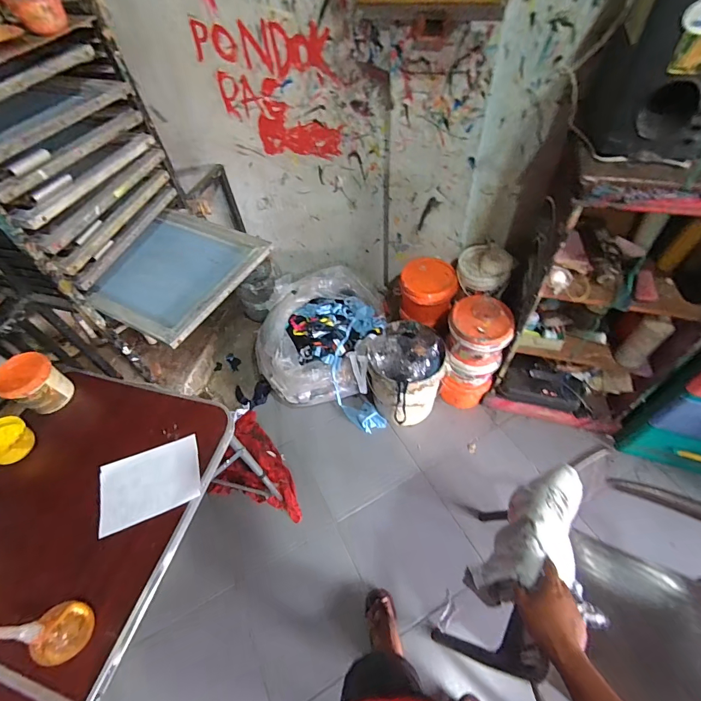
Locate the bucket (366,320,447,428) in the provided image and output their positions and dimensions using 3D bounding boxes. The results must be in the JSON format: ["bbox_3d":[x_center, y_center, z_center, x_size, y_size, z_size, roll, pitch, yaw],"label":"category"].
[{"bbox_3d":[0.219,0.099,1.559,0.312,0.387,0.320,-6,53,1],"label":"bucket"}]

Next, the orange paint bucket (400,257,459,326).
[{"bbox_3d":[0.310,-0.237,1.542,0.206,0.221,0.231,-9,53,-2],"label":"orange paint bucket"}]

